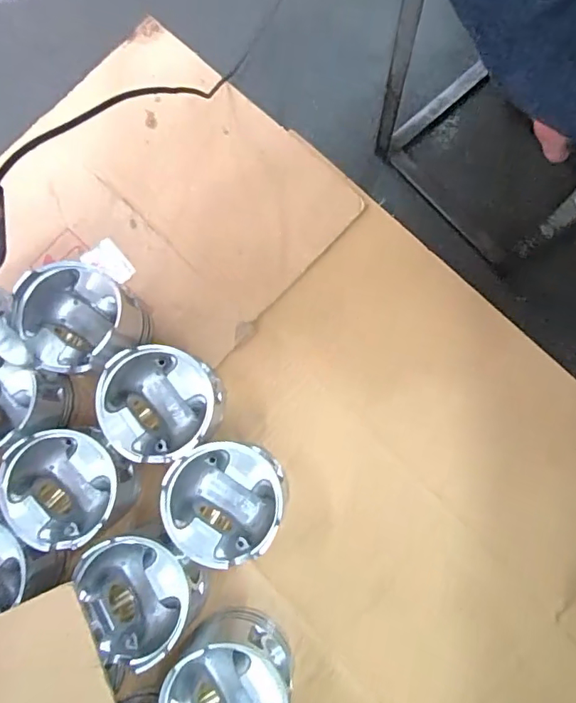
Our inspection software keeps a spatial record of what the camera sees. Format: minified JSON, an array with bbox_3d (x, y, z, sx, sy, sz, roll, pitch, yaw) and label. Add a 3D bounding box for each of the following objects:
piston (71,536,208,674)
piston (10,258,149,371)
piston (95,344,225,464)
[{"bbox_3d":[-0.135,0.227,0.487,0.102,0.089,0.106,-1,82,4],"label":"piston"},{"bbox_3d":[-0.217,-0.035,0.539,0.107,0.093,0.107,-1,82,4],"label":"piston"},{"bbox_3d":[-0.122,0.055,0.519,0.119,0.090,0.112,4,82,5],"label":"piston"}]

